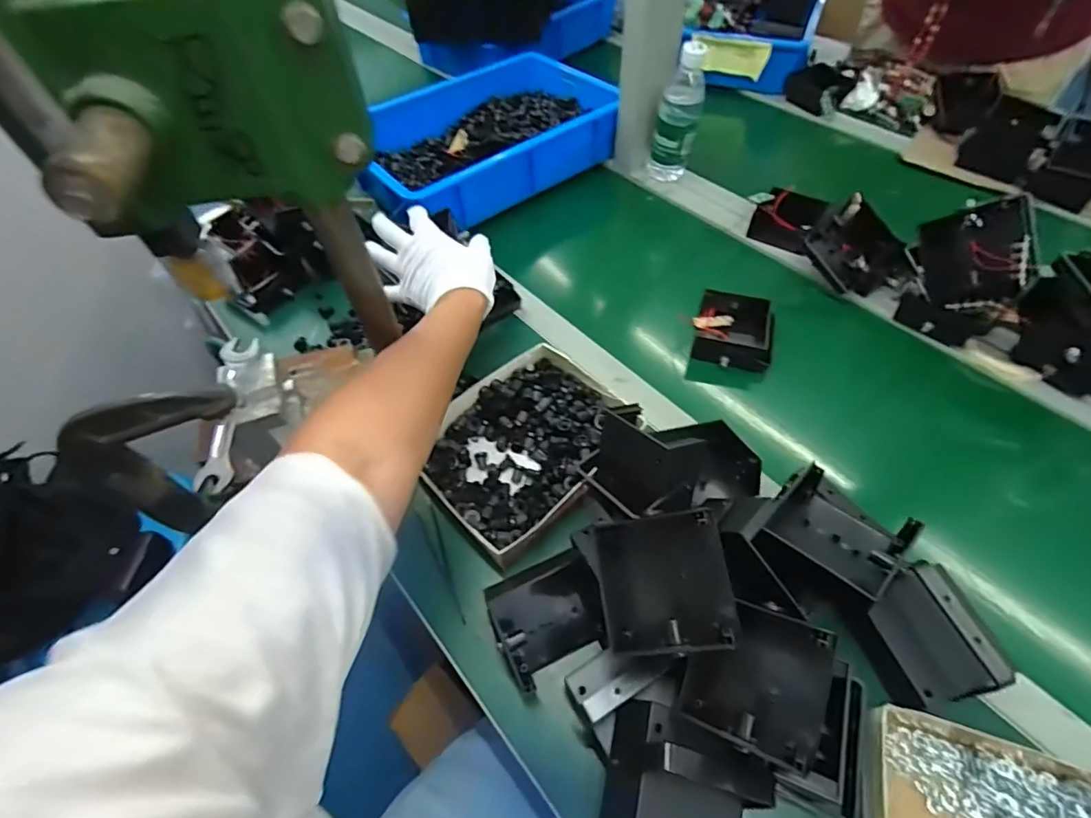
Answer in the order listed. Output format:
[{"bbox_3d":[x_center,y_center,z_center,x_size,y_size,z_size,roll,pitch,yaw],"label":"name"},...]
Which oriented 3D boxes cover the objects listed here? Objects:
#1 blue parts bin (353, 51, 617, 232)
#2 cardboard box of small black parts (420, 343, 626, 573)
[{"bbox_3d":[-0.093,-0.434,0.827,0.433,0.090,0.258,-34,60,-20],"label":"blue parts bin"},{"bbox_3d":[-0.022,0.036,0.523,0.202,0.032,0.165,-37,61,-22],"label":"cardboard box of small black parts"}]

